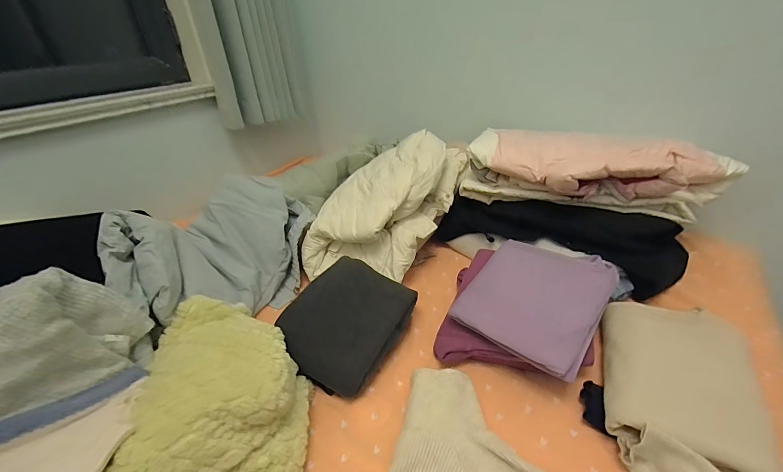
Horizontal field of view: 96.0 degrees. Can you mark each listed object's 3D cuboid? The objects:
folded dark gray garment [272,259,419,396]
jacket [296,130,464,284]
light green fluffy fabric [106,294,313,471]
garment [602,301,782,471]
[{"bbox_3d":[-0.085,0.171,0.672,0.182,0.126,0.210,13,35,25],"label":"folded dark gray garment"},{"bbox_3d":[-0.004,-0.096,0.914,0.273,0.224,0.454,19,38,32],"label":"jacket"},{"bbox_3d":[-0.263,0.247,0.562,0.225,0.156,0.357,-13,33,-15],"label":"light green fluffy fabric"},{"bbox_3d":[0.428,0.269,0.523,0.196,0.073,0.387,12,35,24],"label":"garment"}]

